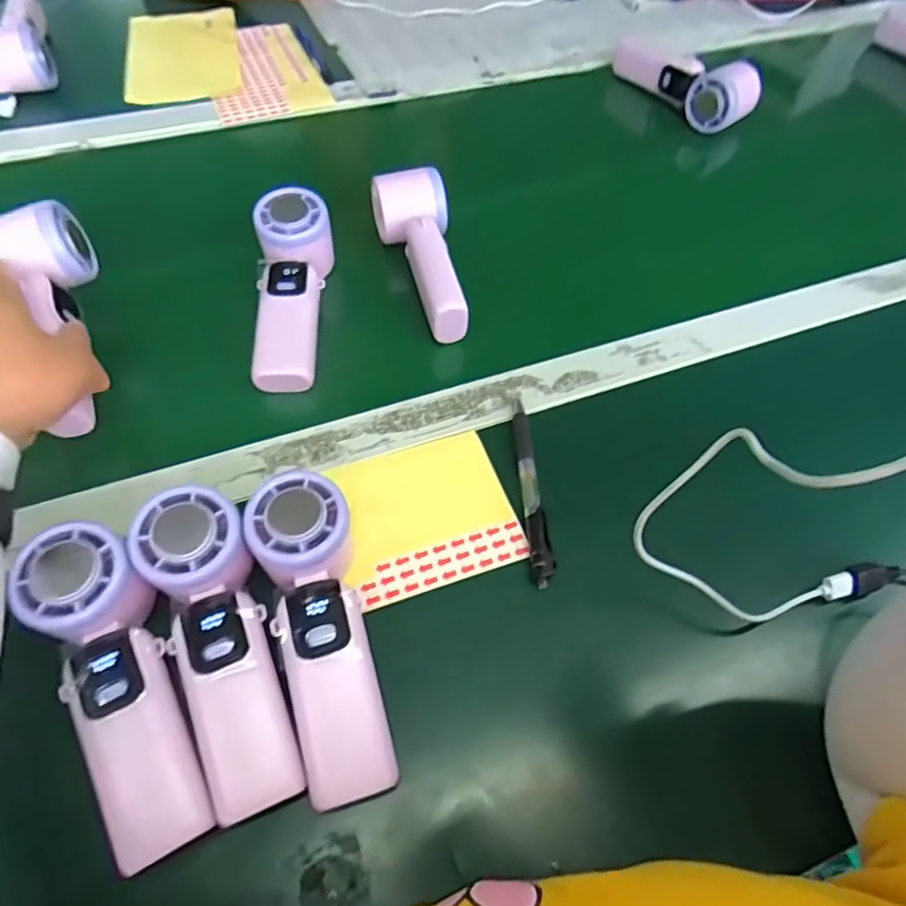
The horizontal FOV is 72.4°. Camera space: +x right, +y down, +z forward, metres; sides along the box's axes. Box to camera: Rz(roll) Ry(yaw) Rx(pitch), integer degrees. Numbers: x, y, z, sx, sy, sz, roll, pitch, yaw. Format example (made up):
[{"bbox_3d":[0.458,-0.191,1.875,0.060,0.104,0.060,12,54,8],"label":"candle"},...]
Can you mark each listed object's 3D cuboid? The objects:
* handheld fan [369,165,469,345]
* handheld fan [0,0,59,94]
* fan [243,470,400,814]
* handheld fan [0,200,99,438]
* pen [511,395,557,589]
[{"bbox_3d":[-0.015,-0.162,0.495,0.058,0.047,0.148,-19,60,-14],"label":"handheld fan"},{"bbox_3d":[-0.463,-0.440,0.658,0.064,0.055,0.154,-17,59,-13],"label":"handheld fan"},{"bbox_3d":[-0.070,0.095,0.337,0.050,0.045,0.166,-13,71,-11],"label":"fan"},{"bbox_3d":[-0.270,-0.090,0.417,0.061,0.048,0.168,-14,81,-12],"label":"handheld fan"},{"bbox_3d":[0.052,0.020,0.410,0.015,0.010,0.141,-1,57,-4],"label":"pen"}]

